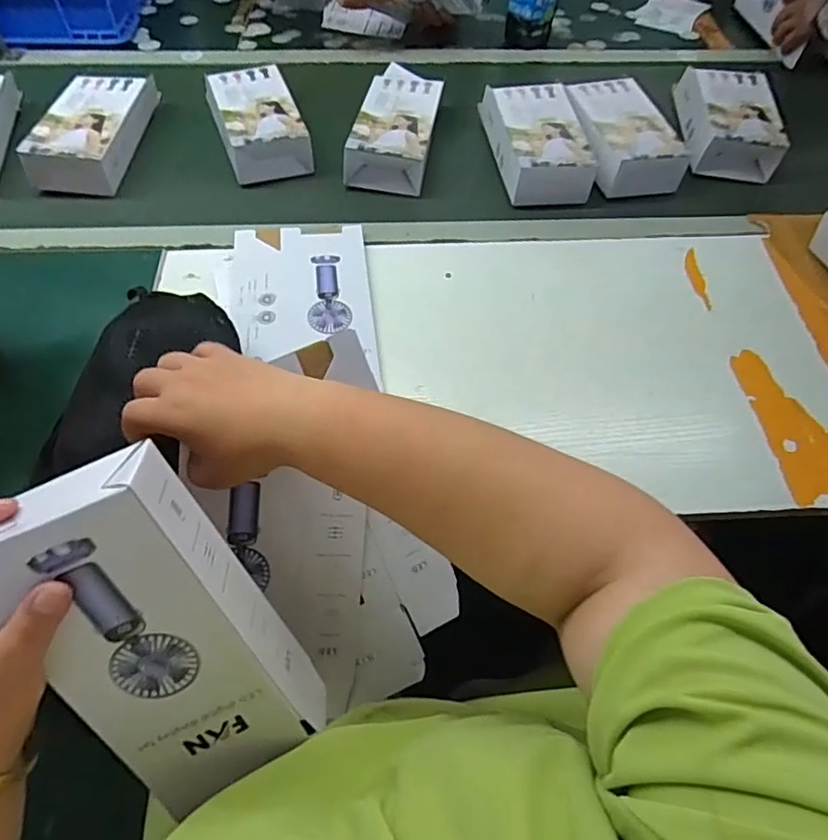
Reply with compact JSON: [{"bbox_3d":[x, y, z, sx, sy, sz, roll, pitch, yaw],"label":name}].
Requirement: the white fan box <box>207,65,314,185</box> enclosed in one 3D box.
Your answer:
[{"bbox_3d":[-0.206,-0.394,0.764,0.106,0.062,0.182,-19,61,-11],"label":"white fan box"}]

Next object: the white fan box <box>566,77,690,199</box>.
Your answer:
[{"bbox_3d":[0.263,-0.370,0.747,0.113,0.060,0.194,-6,59,-4],"label":"white fan box"}]

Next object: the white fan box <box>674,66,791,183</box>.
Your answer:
[{"bbox_3d":[0.405,-0.388,0.747,0.100,0.056,0.188,8,59,4],"label":"white fan box"}]

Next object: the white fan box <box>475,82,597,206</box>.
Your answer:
[{"bbox_3d":[0.155,-0.360,0.740,0.106,0.054,0.201,-6,59,-4],"label":"white fan box"}]

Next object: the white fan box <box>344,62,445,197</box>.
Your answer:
[{"bbox_3d":[-0.021,-0.385,0.756,0.100,0.052,0.205,8,59,5],"label":"white fan box"}]

